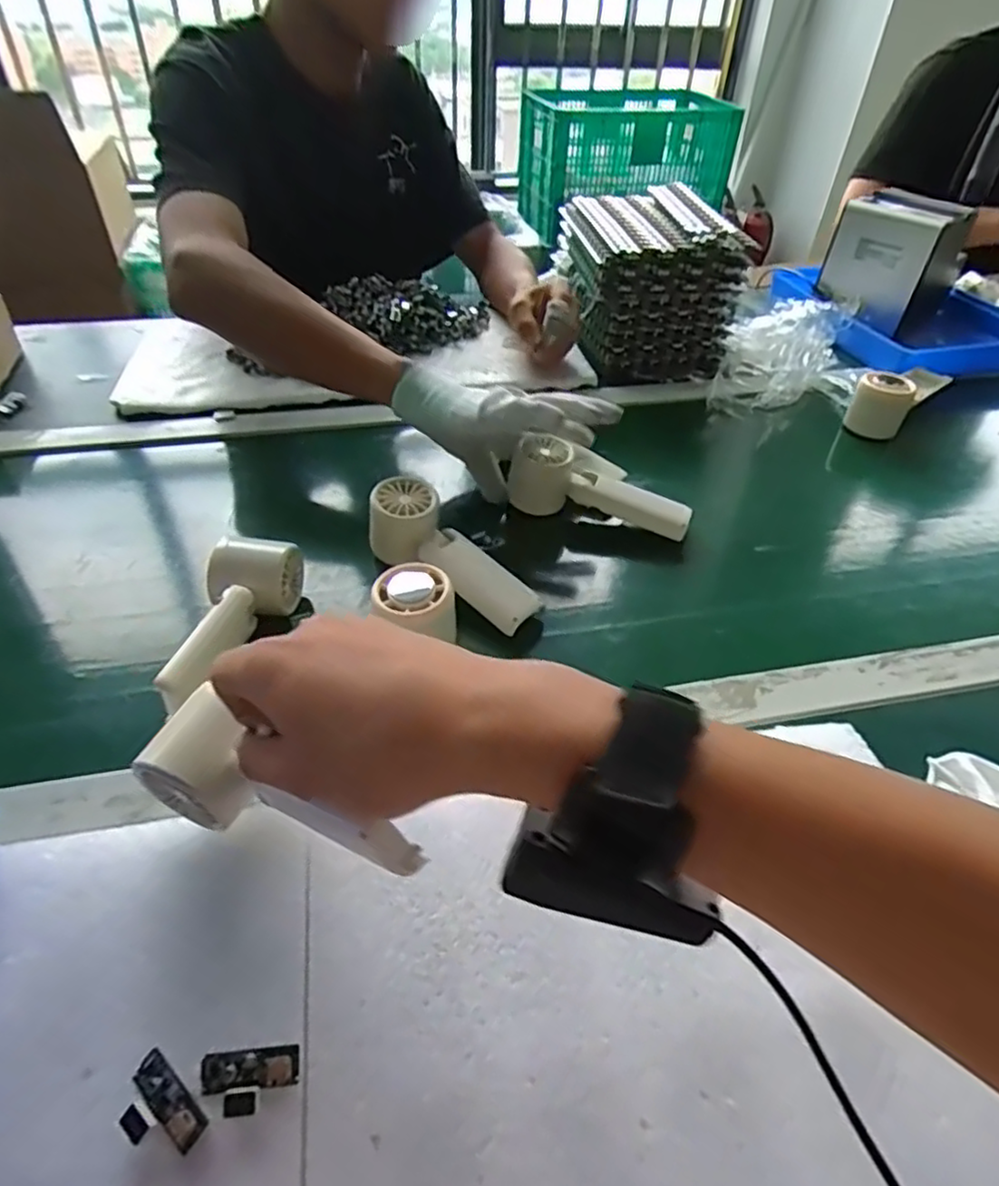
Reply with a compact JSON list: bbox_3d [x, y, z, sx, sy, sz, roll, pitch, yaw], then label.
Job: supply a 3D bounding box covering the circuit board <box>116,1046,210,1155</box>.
[{"bbox_3d":[-0.133,0.201,0.264,0.038,0.007,0.022,30,50,27],"label":"circuit board"}]

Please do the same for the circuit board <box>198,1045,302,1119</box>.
[{"bbox_3d":[-0.100,0.195,0.272,0.039,0.008,0.023,-4,43,-7],"label":"circuit board"}]

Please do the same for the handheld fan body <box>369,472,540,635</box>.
[{"bbox_3d":[-0.041,-0.031,0.528,0.056,0.048,0.158,-33,53,-32],"label":"handheld fan body"}]

